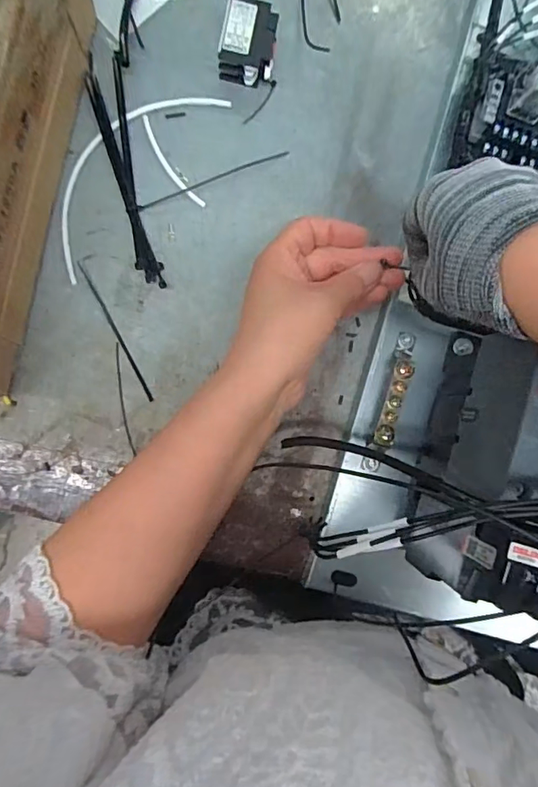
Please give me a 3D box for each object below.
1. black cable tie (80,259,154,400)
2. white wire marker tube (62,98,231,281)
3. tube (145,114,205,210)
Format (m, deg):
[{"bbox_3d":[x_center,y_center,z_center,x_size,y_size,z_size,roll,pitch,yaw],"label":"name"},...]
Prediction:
[{"bbox_3d":[-0.110,-0.045,0.353,0.004,0.004,0.110,-27,94,-7],"label":"black cable tie"},{"bbox_3d":[-0.106,-0.165,0.355,0.057,0.004,0.175,39,85,-5],"label":"white wire marker tube"},{"bbox_3d":[-0.072,-0.168,0.358,0.011,0.004,0.076,-34,95,-7],"label":"tube"}]

